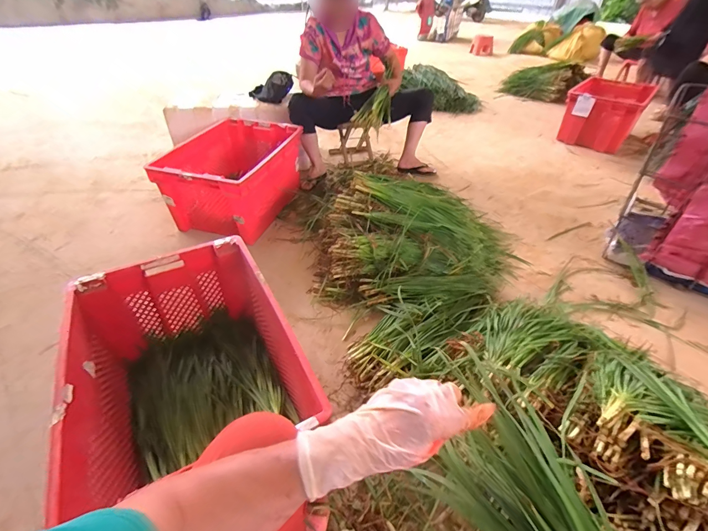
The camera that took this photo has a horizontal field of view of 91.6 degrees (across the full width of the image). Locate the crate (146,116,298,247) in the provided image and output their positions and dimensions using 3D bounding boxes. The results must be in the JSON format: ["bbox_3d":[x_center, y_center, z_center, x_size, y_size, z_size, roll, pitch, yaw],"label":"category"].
[{"bbox_3d":[-0.515,-0.393,1.592,0.468,0.328,0.575,14,43,16],"label":"crate"}]

